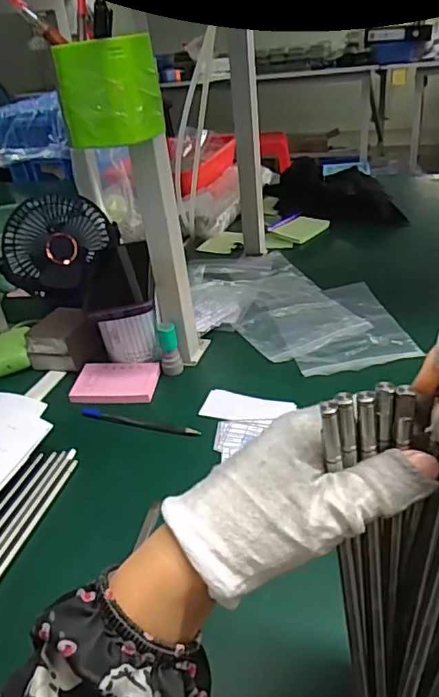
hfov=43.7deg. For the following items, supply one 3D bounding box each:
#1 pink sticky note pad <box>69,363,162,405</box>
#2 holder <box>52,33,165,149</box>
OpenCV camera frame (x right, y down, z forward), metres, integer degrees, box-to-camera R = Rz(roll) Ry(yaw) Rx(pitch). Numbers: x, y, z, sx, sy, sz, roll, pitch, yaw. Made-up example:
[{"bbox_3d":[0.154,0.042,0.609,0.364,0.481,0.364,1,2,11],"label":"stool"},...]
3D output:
[{"bbox_3d":[-0.125,0.041,0.663,0.101,0.014,0.067,-4,30,6],"label":"pink sticky note pad"},{"bbox_3d":[-0.095,-0.228,0.487,0.071,0.079,0.070,5,32,20],"label":"holder"}]

